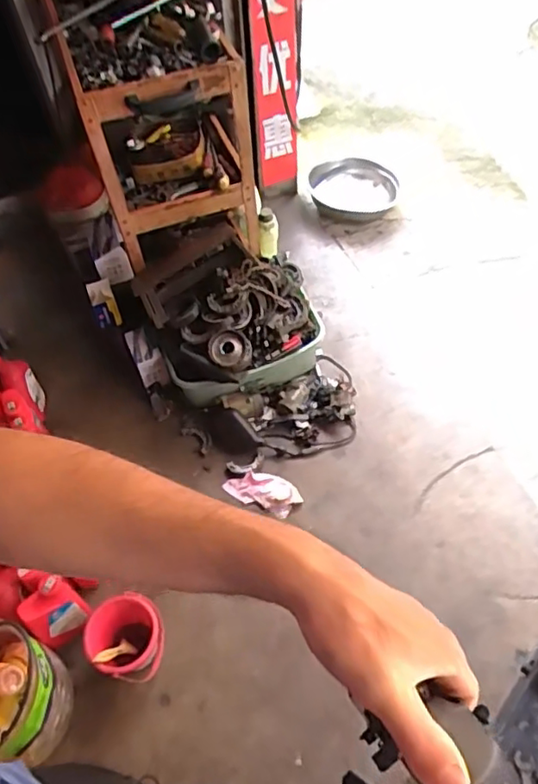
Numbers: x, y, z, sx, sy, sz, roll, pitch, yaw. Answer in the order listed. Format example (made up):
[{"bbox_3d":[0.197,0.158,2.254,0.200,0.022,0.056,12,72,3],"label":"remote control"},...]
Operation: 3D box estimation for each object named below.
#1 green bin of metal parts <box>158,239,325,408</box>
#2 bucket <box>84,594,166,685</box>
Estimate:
[{"bbox_3d":[-0.074,-0.164,1.614,0.415,0.302,0.294,-21,58,-9],"label":"green bin of metal parts"},{"bbox_3d":[-0.300,0.536,1.285,0.151,0.139,0.162,-2,56,3],"label":"bucket"}]

